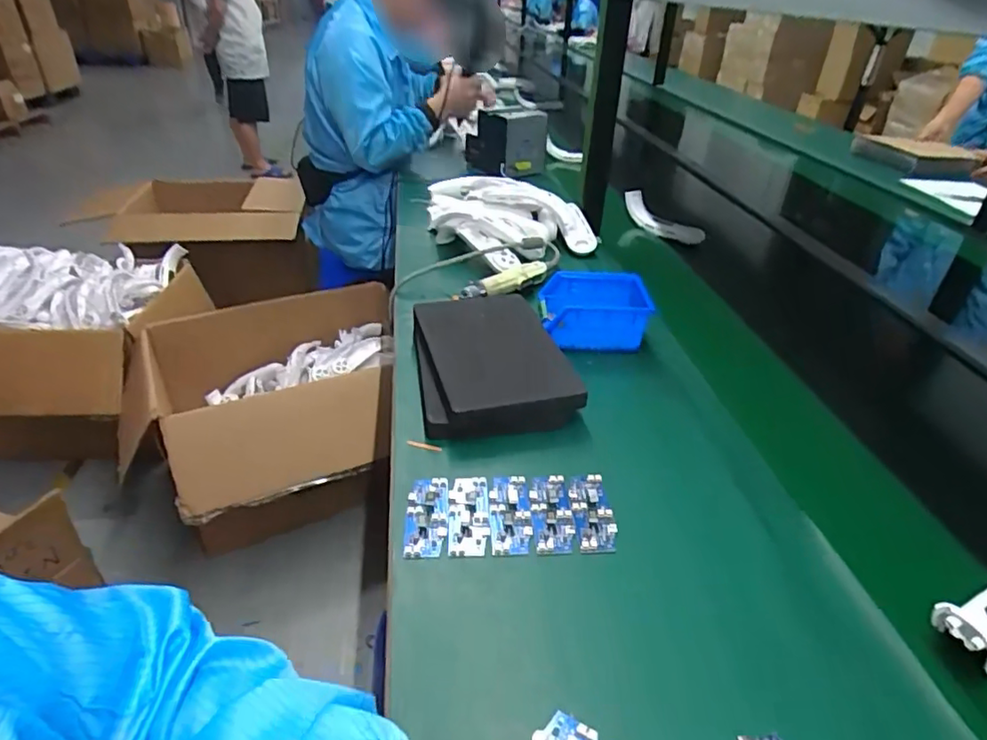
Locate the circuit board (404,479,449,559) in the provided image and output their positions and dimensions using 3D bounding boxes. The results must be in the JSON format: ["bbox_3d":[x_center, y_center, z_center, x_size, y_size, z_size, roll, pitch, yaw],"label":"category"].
[{"bbox_3d":[-0.061,0.134,0.540,0.039,0.008,0.089,0,34,-3],"label":"circuit board"}]

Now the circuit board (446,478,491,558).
[{"bbox_3d":[-0.023,0.133,0.541,0.037,0.006,0.088,0,34,-4],"label":"circuit board"}]

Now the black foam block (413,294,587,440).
[{"bbox_3d":[-0.013,-0.024,0.739,0.175,0.049,0.279,-6,35,-12],"label":"black foam block"}]

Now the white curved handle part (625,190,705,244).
[{"bbox_3d":[0.351,-0.314,1.214,0.067,0.067,0.181,-26,44,-35],"label":"white curved handle part"}]

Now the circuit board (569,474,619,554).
[{"bbox_3d":[0.092,0.132,0.550,0.036,0.006,0.091,-1,34,-5],"label":"circuit board"}]

